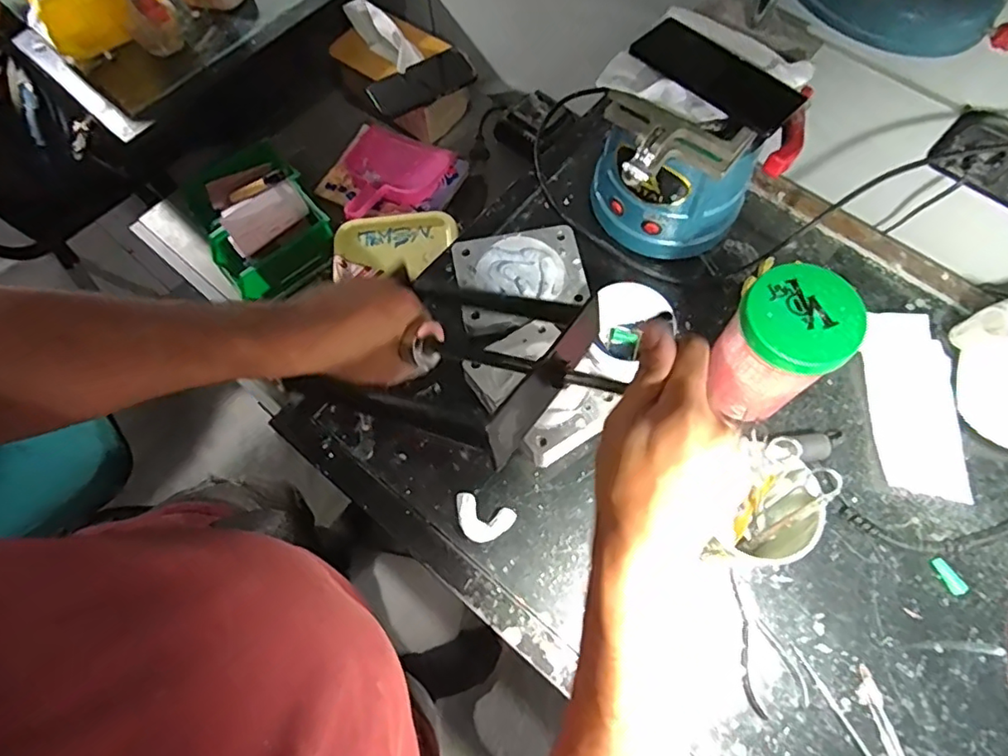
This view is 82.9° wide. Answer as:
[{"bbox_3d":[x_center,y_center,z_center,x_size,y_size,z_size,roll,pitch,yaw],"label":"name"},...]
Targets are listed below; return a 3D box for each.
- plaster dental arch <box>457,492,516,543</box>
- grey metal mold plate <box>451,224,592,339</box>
[{"bbox_3d":[-0.022,0.142,0.570,0.060,0.010,0.041,20,70,9],"label":"plaster dental arch"},{"bbox_3d":[0.019,-0.108,0.650,0.140,0.040,0.113,-12,69,-4],"label":"grey metal mold plate"}]

